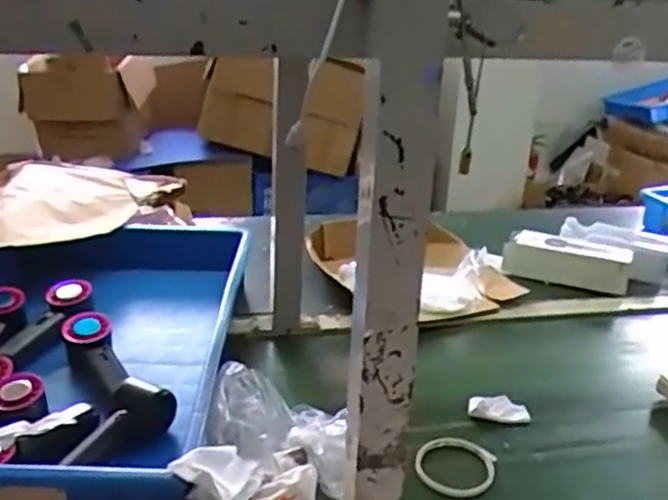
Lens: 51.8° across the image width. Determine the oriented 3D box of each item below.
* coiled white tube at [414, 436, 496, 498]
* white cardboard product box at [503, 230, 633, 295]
[{"bbox_3d":[0.132,0.235,0.752,0.084,0.016,0.082,3,25,-1],"label":"coiled white tube"},{"bbox_3d":[0.394,0.020,1.174,0.201,0.055,0.082,8,25,13],"label":"white cardboard product box"}]

